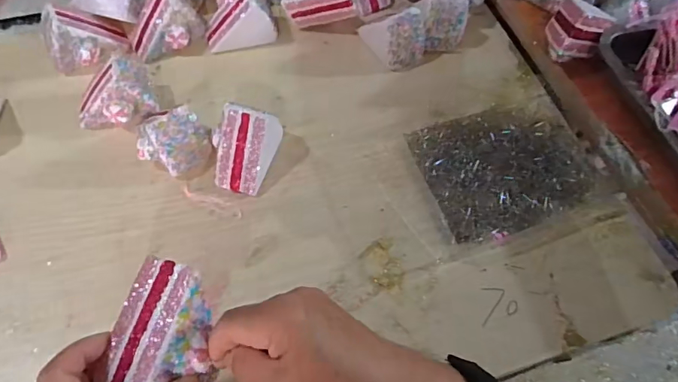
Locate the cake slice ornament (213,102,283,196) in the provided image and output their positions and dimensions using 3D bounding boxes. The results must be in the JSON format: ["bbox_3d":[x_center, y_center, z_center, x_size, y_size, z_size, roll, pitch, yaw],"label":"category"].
[{"bbox_3d":[-0.104,-0.049,0.494,0.063,0.064,0.085,15,62,7],"label":"cake slice ornament"}]

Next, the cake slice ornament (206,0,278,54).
[{"bbox_3d":[-0.128,-0.221,0.591,0.093,0.061,0.062,-8,62,-6],"label":"cake slice ornament"}]

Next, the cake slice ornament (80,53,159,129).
[{"bbox_3d":[-0.258,-0.110,0.521,0.090,0.055,0.057,-19,64,-12],"label":"cake slice ornament"}]

